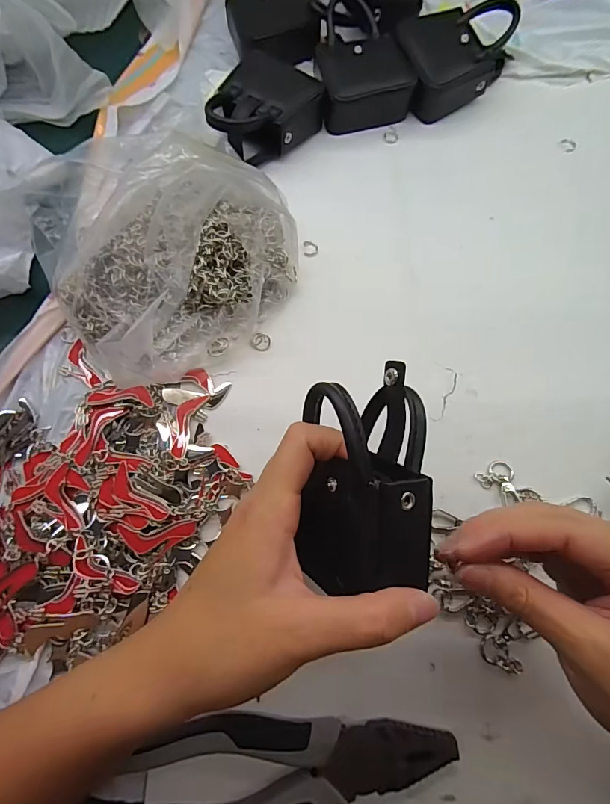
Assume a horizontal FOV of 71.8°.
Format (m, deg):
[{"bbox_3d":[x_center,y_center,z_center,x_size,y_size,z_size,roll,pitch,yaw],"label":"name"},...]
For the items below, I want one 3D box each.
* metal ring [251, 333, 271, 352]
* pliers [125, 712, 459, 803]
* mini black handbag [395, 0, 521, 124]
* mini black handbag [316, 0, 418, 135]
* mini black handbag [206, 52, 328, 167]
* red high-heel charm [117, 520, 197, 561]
[{"bbox_3d":[-0.032,-0.044,0.307,0.014,0.004,0.013,0,73,0],"label":"metal ring"},{"bbox_3d":[-0.012,0.197,0.221,0.178,0.024,0.052,-1,73,-1],"label":"pliers"},{"bbox_3d":[0.133,-0.301,0.365,0.101,0.045,0.071,-22,75,-6],"label":"mini black handbag"},{"bbox_3d":[0.052,-0.288,0.361,0.077,0.042,0.095,-3,73,-1],"label":"mini black handbag"},{"bbox_3d":[-0.038,-0.239,0.347,0.080,0.039,0.091,39,77,10],"label":"mini black handbag"},{"bbox_3d":[-0.091,0.086,0.261,0.046,0.005,0.021,-3,73,-1],"label":"red high-heel charm"}]

